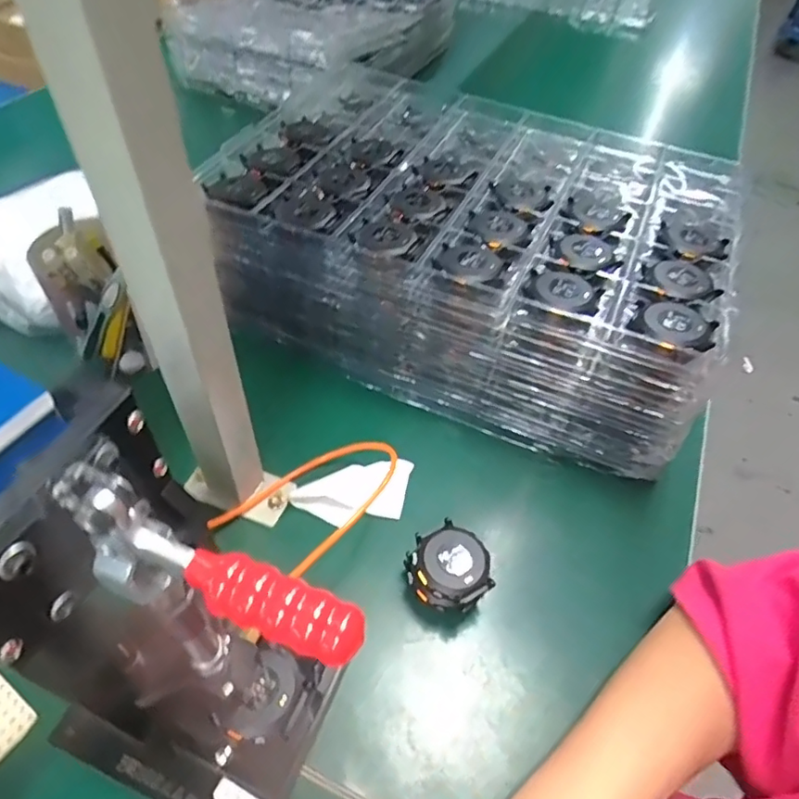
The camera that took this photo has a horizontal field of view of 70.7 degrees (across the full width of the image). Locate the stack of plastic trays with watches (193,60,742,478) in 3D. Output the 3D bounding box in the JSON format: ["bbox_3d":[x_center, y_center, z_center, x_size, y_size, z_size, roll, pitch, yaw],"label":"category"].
[{"bbox_3d":[0.069,-0.154,0.545,0.429,0.131,0.310,21,52,12],"label":"stack of plastic trays with watches"}]

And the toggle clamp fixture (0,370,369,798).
[{"bbox_3d":[-0.102,0.112,0.250,0.155,0.205,0.112,29,54,18],"label":"toggle clamp fixture"}]

